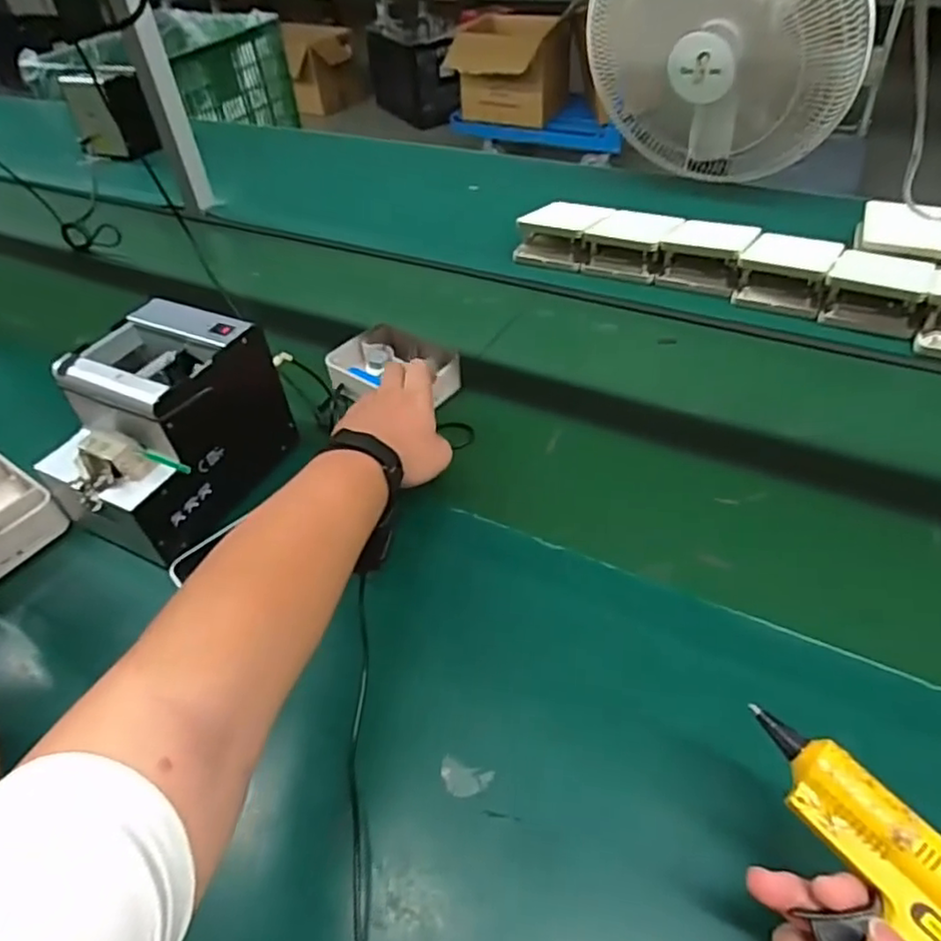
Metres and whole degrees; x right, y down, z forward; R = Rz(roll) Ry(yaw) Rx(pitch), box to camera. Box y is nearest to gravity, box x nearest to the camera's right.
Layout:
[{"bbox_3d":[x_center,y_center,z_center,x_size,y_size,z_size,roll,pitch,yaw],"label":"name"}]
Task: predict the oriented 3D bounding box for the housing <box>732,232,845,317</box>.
[{"bbox_3d":[0.394,-0.248,0.808,0.105,0.051,0.122,21,50,25],"label":"housing"}]

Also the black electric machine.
[{"bbox_3d":[-0.277,-0.041,0.580,0.132,0.129,0.178,17,50,23],"label":"black electric machine"}]

